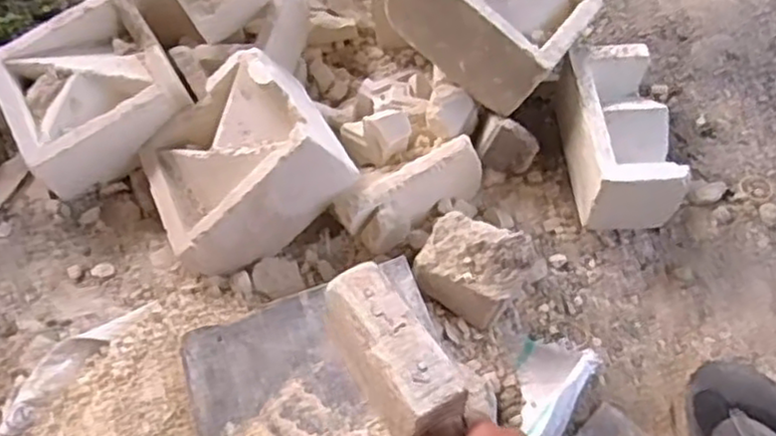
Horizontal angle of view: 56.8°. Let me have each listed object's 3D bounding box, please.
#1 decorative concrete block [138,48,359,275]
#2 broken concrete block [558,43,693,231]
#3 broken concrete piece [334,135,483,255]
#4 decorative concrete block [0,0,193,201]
[{"bbox_3d":[-0.175,-0.071,0.851,0.205,0.099,0.234,-42,51,12],"label":"decorative concrete block"},{"bbox_3d":[0.271,-0.094,0.843,0.102,0.090,0.211,-6,58,0],"label":"broken concrete block"},{"bbox_3d":[0.029,-0.025,0.824,0.171,0.070,0.067,-33,62,-16],"label":"broken concrete piece"},{"bbox_3d":[-0.372,-0.154,0.913,0.204,0.106,0.219,-28,61,-13],"label":"decorative concrete block"}]

